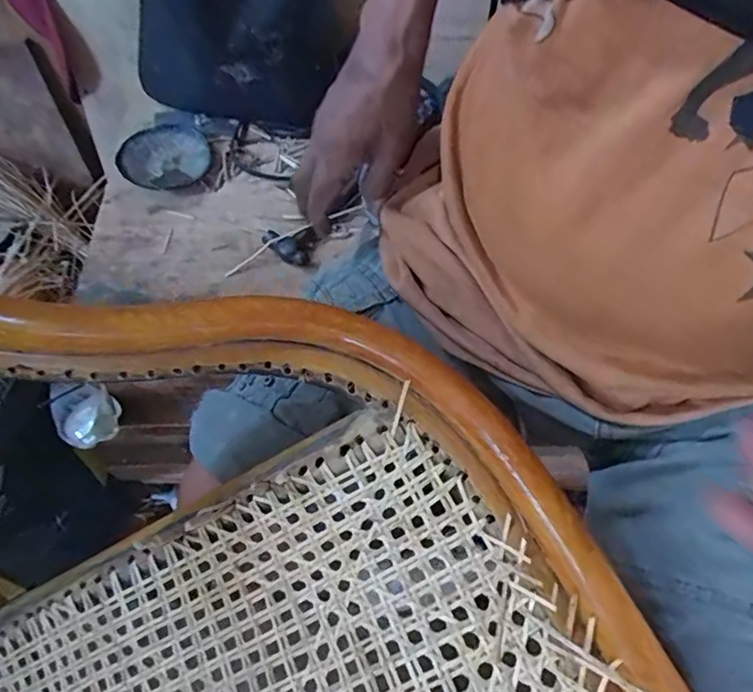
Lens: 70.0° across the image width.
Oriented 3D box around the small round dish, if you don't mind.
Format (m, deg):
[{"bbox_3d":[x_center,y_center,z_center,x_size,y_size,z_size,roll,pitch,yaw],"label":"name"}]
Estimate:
[{"bbox_3d":[-0.230,-0.208,0.595,0.080,0.032,0.096,36,67,18],"label":"small round dish"}]

